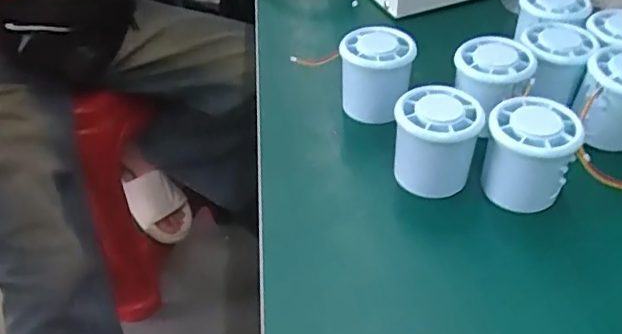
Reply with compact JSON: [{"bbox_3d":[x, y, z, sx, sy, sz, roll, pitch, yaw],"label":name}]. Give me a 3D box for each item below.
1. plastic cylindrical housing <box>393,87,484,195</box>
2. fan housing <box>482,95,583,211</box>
[{"bbox_3d":[0.085,-0.016,0.408,0.053,0.063,0.047,13,44,15],"label":"plastic cylindrical housing"},{"bbox_3d":[0.143,-0.008,0.392,0.052,0.057,0.048,17,45,19],"label":"fan housing"}]

